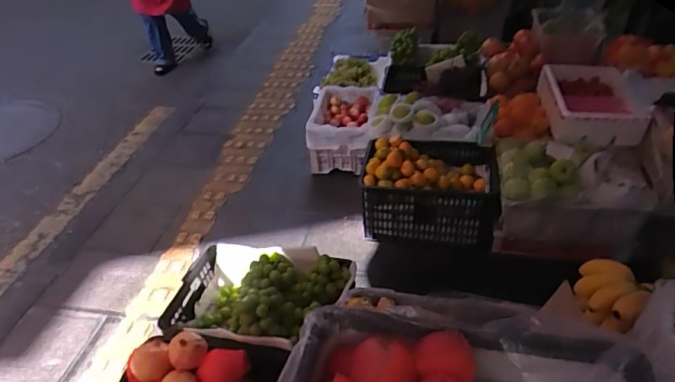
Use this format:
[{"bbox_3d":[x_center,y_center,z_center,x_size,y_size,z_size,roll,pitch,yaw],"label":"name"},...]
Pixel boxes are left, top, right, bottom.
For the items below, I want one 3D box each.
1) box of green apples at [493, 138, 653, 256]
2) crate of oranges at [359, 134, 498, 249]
[{"bbox_3d":[0.798,0.022,1.693,0.499,0.282,0.374,8,40,14],"label":"box of green apples"},{"bbox_3d":[0.354,-0.017,1.868,0.488,0.288,0.368,5,39,10],"label":"crate of oranges"}]

